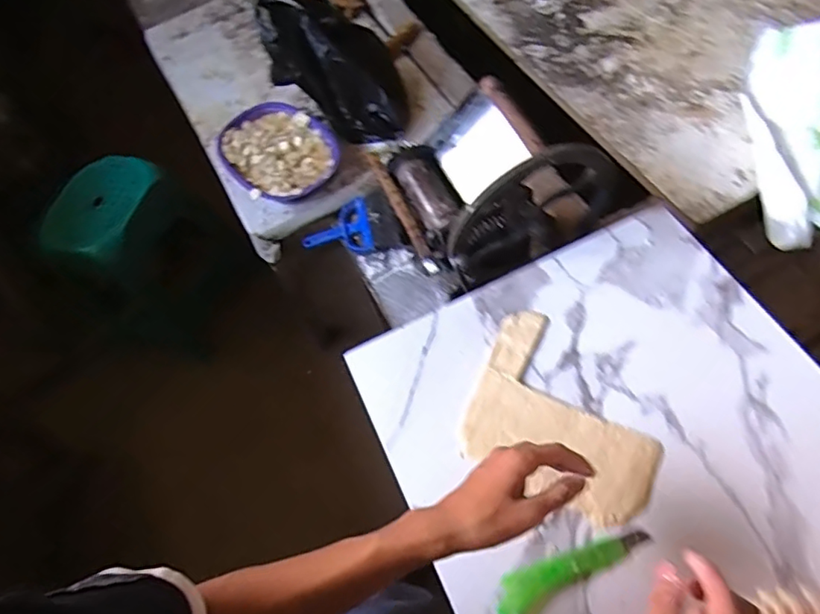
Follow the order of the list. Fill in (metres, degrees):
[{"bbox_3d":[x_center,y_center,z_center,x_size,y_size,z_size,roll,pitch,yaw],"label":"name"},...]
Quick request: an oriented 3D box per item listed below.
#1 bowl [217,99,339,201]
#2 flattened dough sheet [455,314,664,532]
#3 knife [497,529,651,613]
[{"bbox_3d":[-0.300,-0.355,1.263,0.225,0.071,0.312,-31,64,-15],"label":"bowl"},{"bbox_3d":[0.188,0.122,0.667,0.219,0.010,0.206,21,63,20],"label":"flattened dough sheet"},{"bbox_3d":[0.168,0.272,0.584,0.168,0.017,0.039,-22,62,-10],"label":"knife"}]

